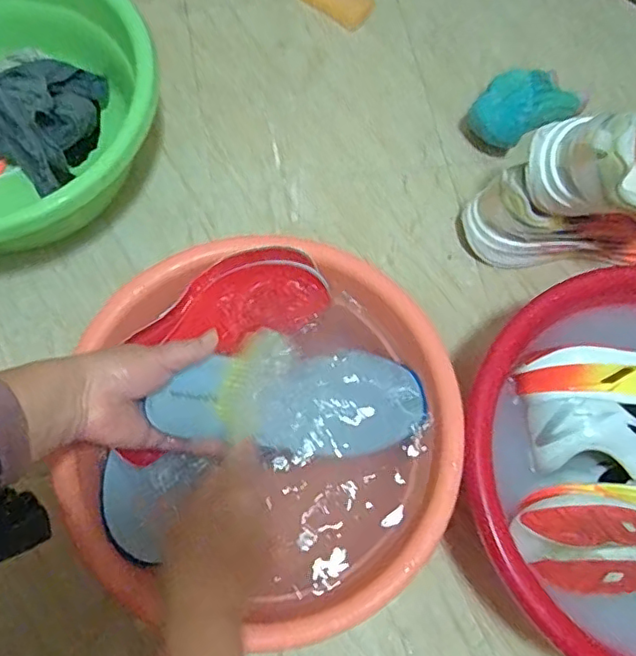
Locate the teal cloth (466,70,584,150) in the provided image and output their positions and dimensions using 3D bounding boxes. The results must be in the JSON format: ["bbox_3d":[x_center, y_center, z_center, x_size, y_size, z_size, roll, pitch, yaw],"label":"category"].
[{"bbox_3d":[0.263,-0.285,0.741,0.156,0.055,0.083,-28,76,-13],"label":"teal cloth"}]

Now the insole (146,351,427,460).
[{"bbox_3d":[-0.022,0.067,0.517,0.233,0.034,0.091,1,71,-16],"label":"insole"}]

